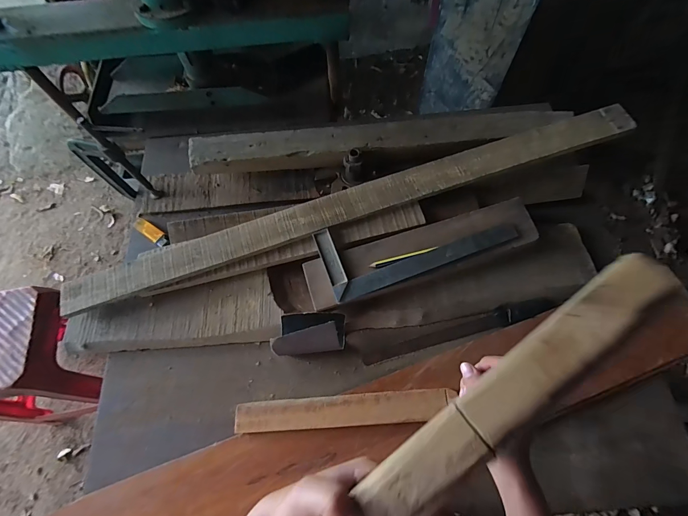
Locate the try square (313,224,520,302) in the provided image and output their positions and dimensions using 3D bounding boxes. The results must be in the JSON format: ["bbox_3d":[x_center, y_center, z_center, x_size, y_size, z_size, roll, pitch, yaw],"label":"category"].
[{"bbox_3d":[0.112,-0.033,0.525,0.294,0.018,0.116,-18,68,-7],"label":"try square"}]

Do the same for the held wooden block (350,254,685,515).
[{"bbox_3d":[0.083,0.104,0.208,0.301,0.016,0.039,-39,72,-5],"label":"held wooden block"}]

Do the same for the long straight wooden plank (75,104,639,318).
[{"bbox_3d":[0.019,-0.085,0.552,0.933,0.020,0.061,-18,69,-2],"label":"long straight wooden plank"}]

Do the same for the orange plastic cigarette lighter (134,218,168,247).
[{"bbox_3d":[-0.350,-0.046,0.612,0.074,0.013,0.025,33,71,14],"label":"orange plastic cigarette lighter"}]

